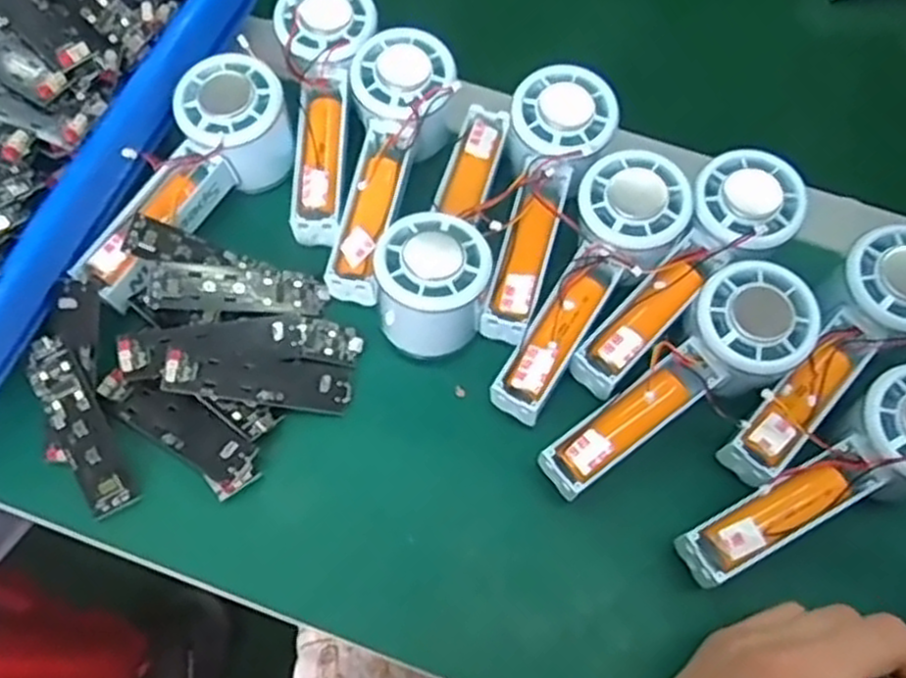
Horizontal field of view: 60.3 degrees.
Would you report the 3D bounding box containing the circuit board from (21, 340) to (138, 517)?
[{"bbox_3d":[-0.185,0.042,0.386,0.023,0.006,0.093,-27,83,-13],"label":"circuit board"}]

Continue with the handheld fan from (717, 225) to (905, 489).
[{"bbox_3d":[0.193,0.008,0.398,0.147,0.054,0.060,-42,74,-18],"label":"handheld fan"}]

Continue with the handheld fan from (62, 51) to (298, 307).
[{"bbox_3d":[-0.147,-0.086,0.423,0.057,0.049,0.147,33,69,12],"label":"handheld fan"}]

